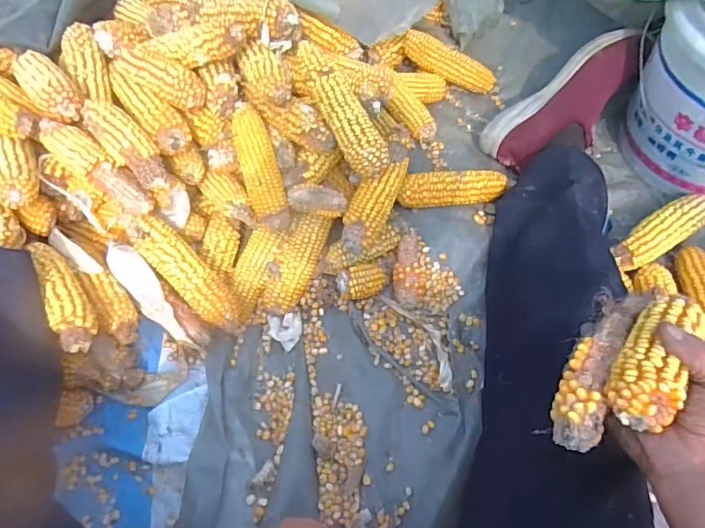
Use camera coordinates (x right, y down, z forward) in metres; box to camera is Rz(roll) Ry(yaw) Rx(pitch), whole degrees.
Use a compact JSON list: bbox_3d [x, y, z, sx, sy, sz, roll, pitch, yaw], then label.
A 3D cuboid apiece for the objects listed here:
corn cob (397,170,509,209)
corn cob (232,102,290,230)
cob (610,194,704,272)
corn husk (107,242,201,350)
[{"bbox_3d":[0.143,-0.110,0.693,0.157,0.038,0.043,-9,63,-1],"label":"corn cob"},{"bbox_3d":[-0.119,-0.124,0.637,0.046,0.045,0.158,-15,94,-5],"label":"corn cob"},{"bbox_3d":[0.404,-0.040,0.647,0.153,0.048,0.048,-32,66,-12],"label":"cob"},{"bbox_3d":[-0.249,0.040,0.607,0.037,0.020,0.162,-38,86,-15],"label":"corn husk"}]

